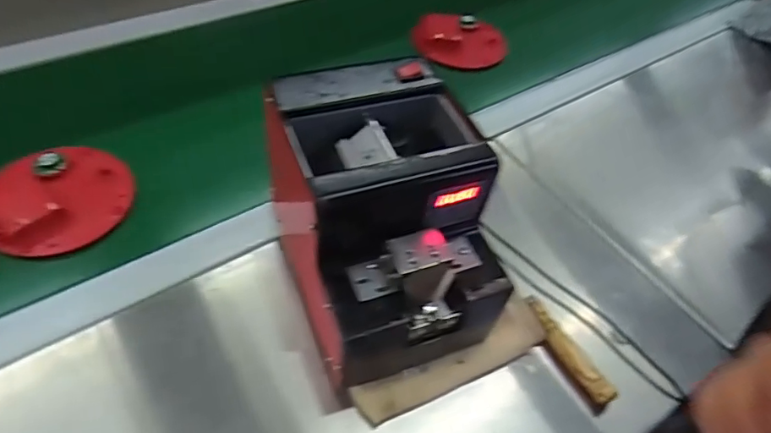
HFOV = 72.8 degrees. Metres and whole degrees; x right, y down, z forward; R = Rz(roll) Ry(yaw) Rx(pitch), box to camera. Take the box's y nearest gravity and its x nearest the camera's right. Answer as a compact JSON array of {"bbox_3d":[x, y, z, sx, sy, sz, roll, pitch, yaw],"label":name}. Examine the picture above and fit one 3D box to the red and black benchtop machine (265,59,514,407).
[{"bbox_3d":[-0.001,0.004,0.379,0.130,0.144,0.172,-15,53,-18],"label":"red and black benchtop machine"}]

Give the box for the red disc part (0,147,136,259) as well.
[{"bbox_3d":[-0.284,-0.015,0.454,0.115,0.024,0.107,3,50,-4],"label":"red disc part"}]

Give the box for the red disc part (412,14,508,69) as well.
[{"bbox_3d":[0.100,-0.233,0.683,0.113,0.023,0.105,3,50,-4],"label":"red disc part"}]

